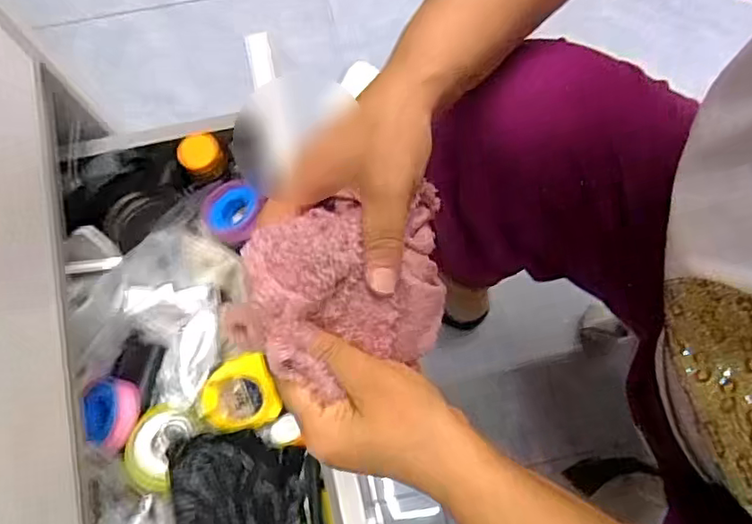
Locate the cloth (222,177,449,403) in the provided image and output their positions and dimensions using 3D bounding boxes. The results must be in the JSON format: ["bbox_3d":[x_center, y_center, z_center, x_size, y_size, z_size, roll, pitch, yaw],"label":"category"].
[{"bbox_3d":[-0.018,0.015,0.320,0.122,0.049,0.102,-10,76,-3],"label":"cloth"}]

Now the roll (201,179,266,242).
[{"bbox_3d":[-0.165,-0.059,0.666,0.069,0.021,0.071,-41,80,-10],"label":"roll"}]

